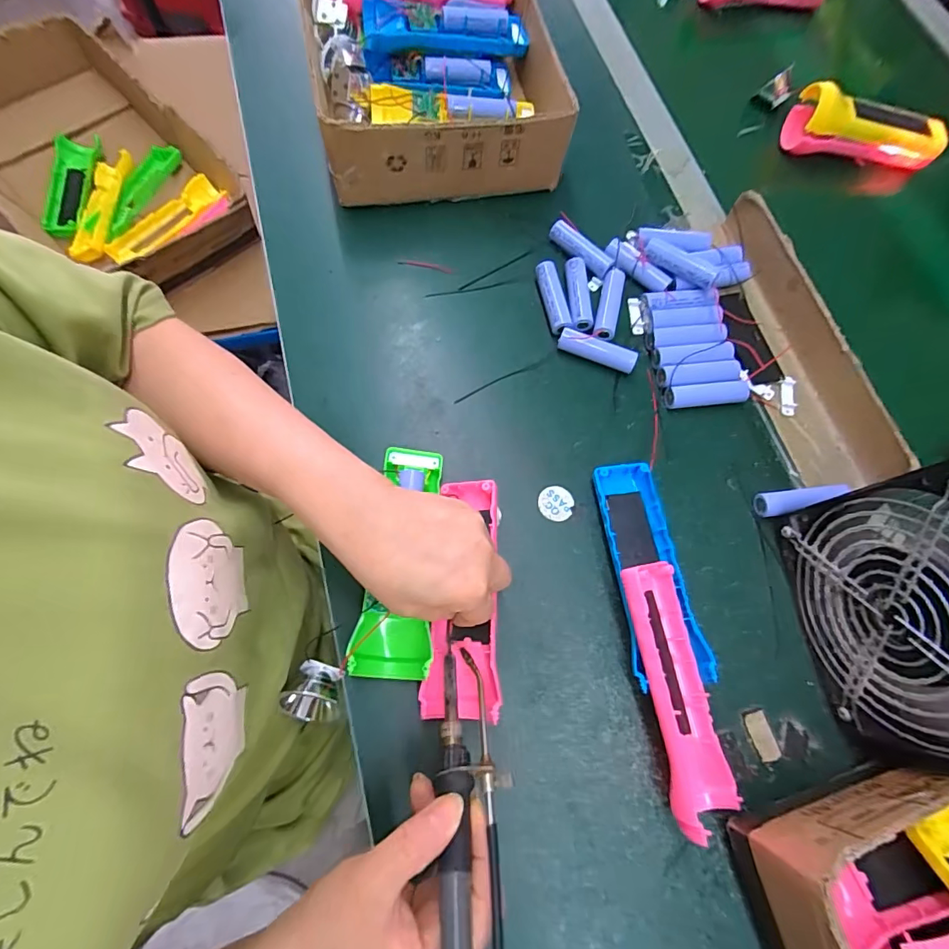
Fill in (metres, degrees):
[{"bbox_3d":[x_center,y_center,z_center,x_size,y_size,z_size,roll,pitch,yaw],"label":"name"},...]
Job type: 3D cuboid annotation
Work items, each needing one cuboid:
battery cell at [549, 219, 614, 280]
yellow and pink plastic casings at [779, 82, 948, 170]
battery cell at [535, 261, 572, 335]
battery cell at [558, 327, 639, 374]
[{"bbox_3d":[0.095,-0.200,0.425,0.019,0.016,0.065,-39,77,-14],"label":"battery cell"},{"bbox_3d":[0.399,-0.355,0.488,0.153,0.050,0.037,6,71,-1],"label":"yellow and pink plastic casings"},{"bbox_3d":[0.067,-0.151,0.414,0.019,0.021,0.064,-12,72,-6],"label":"battery cell"},{"bbox_3d":[0.102,-0.102,0.397,0.065,0.021,0.017,23,72,5],"label":"battery cell"}]

